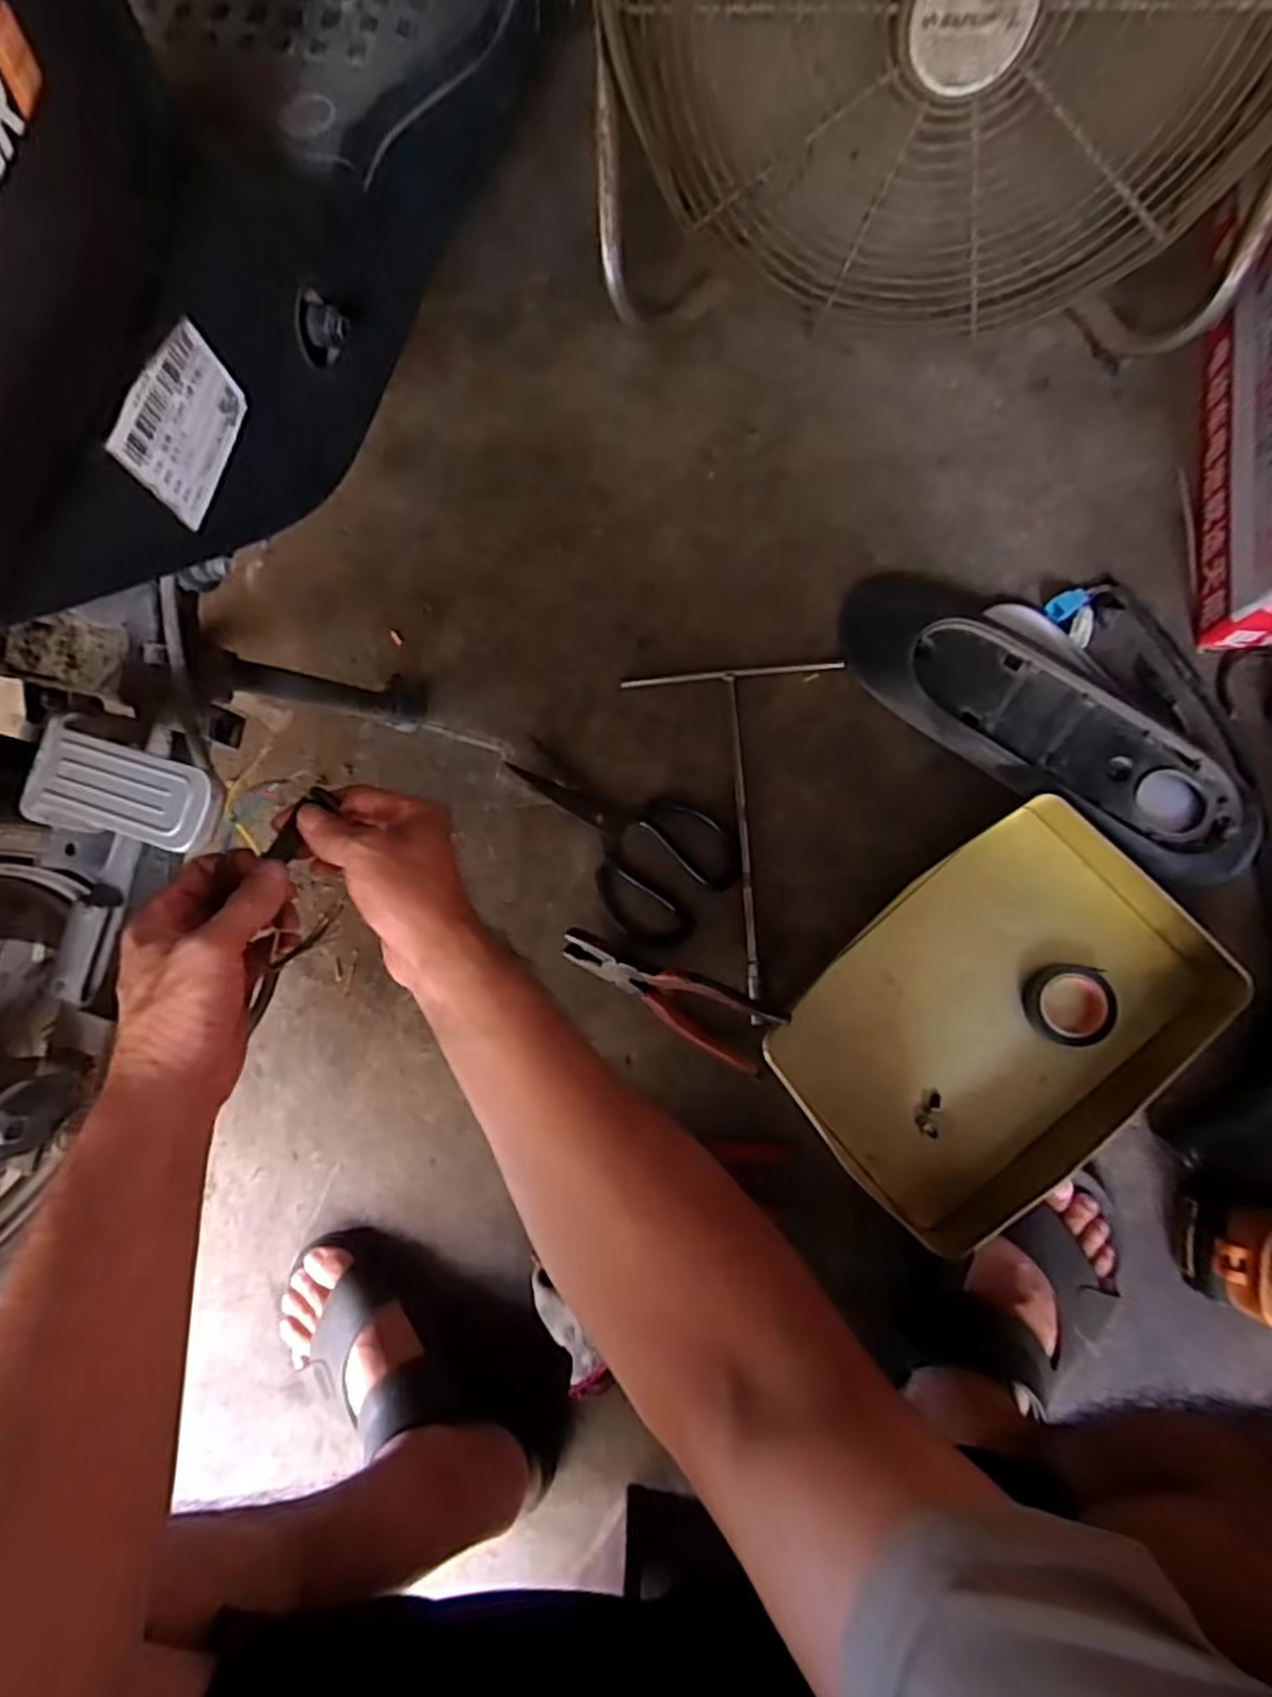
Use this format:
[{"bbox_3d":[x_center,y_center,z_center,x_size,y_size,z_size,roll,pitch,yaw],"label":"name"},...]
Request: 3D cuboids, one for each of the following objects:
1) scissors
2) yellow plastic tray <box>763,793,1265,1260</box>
[{"bbox_3d":[-0.005,-0.019,0.645,0.119,0.013,0.200,-38,81,-1],"label":"scissors"},{"bbox_3d":[0.277,0.128,0.584,0.329,0.056,0.218,-43,81,-2],"label":"yellow plastic tray"}]

